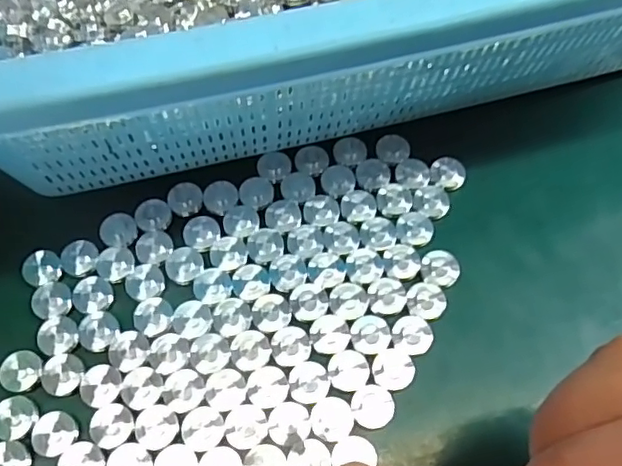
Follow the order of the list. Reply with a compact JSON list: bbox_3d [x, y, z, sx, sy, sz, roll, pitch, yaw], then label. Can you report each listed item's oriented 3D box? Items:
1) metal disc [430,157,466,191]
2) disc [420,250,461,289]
[{"bbox_3d":[0.061,-0.027,0.252,0.015,0.005,0.014,0,65,0],"label":"metal disc"},{"bbox_3d":[0.053,0.014,0.232,0.015,0.004,0.014,0,65,0],"label":"disc"}]

